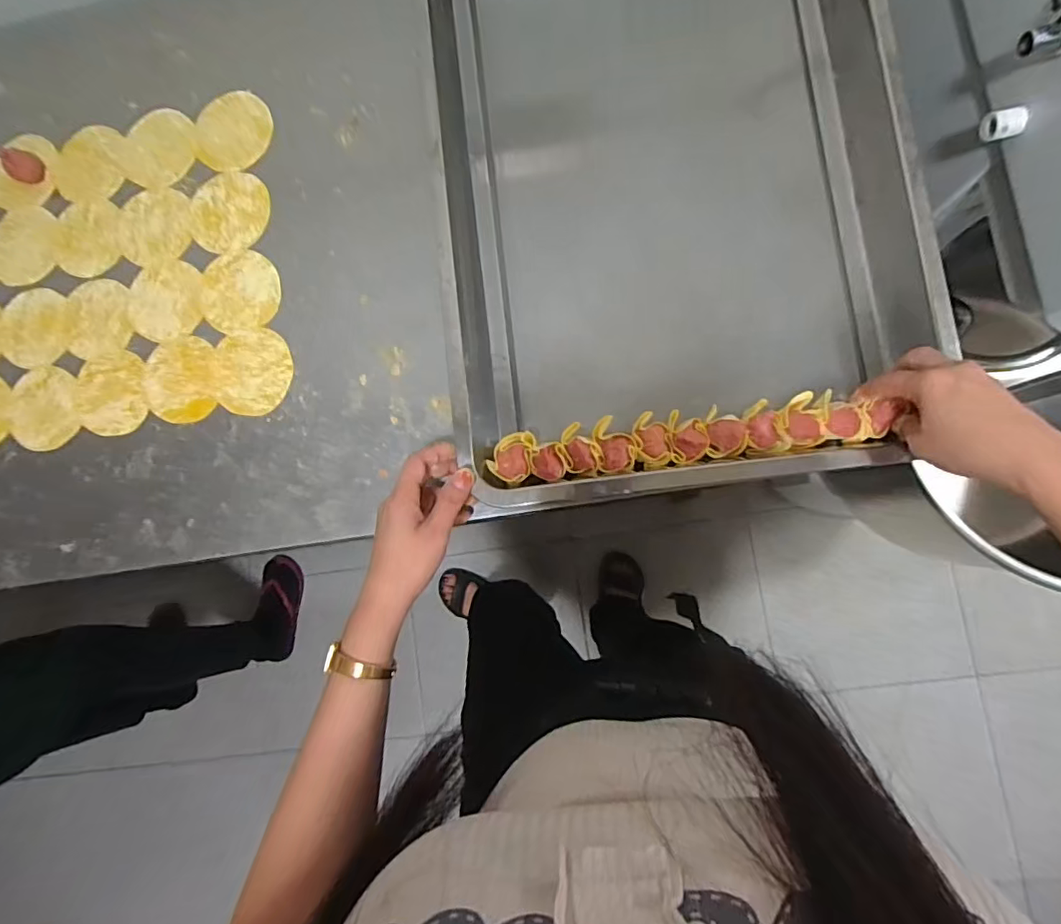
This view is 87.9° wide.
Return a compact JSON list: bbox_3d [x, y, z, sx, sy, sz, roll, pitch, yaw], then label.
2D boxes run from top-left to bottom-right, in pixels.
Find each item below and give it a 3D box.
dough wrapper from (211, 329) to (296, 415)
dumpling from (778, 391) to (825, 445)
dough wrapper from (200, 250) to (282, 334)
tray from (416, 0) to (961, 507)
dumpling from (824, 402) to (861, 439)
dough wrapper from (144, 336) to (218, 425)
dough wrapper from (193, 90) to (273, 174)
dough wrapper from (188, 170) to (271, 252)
[{"bbox_3d":[-0.266,-0.087,0.527,0.076,0.006,0.082,0,84,3],"label":"dough wrapper"},{"bbox_3d":[0.216,-0.031,0.453,0.031,0.037,0.040,-17,83,5],"label":"dumpling"},{"bbox_3d":[-0.282,-0.167,0.534,0.078,0.007,0.078,-4,86,4],"label":"dough wrapper"},{"bbox_3d":[0.109,-0.281,0.484,0.382,0.068,0.603,-6,84,5],"label":"tray"},{"bbox_3d":[0.249,-0.032,0.448,0.027,0.028,0.029,1,85,7],"label":"dumpling"},{"bbox_3d":[-0.340,-0.080,0.532,0.071,0.004,0.082,-8,84,6],"label":"dough wrapper"},{"bbox_3d":[-0.302,-0.335,0.557,0.084,0.004,0.085,-1,80,8],"label":"dough wrapper"},{"bbox_3d":[-0.297,-0.249,0.544,0.076,0.005,0.082,0,82,-2],"label":"dough wrapper"}]

